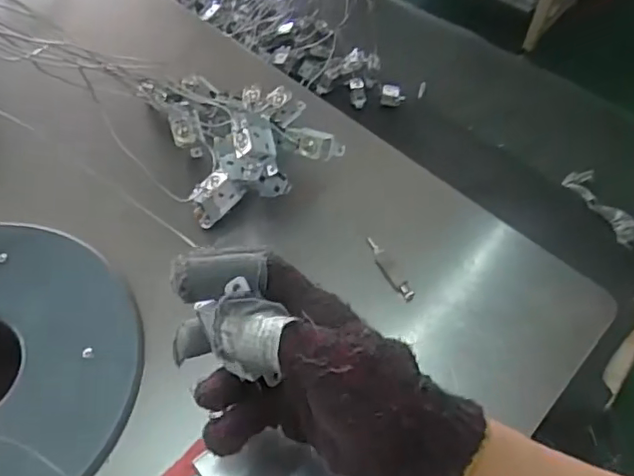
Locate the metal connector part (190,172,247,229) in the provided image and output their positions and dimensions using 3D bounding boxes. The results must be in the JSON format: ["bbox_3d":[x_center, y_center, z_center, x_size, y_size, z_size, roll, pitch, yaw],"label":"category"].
[{"bbox_3d":[-0.105,-0.047,0.622,0.032,0.039,0.068,36,61,20],"label":"metal connector part"}]

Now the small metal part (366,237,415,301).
[{"bbox_3d":[0.075,0.031,0.602,0.016,0.010,0.081,-20,59,-16],"label":"small metal part"}]

